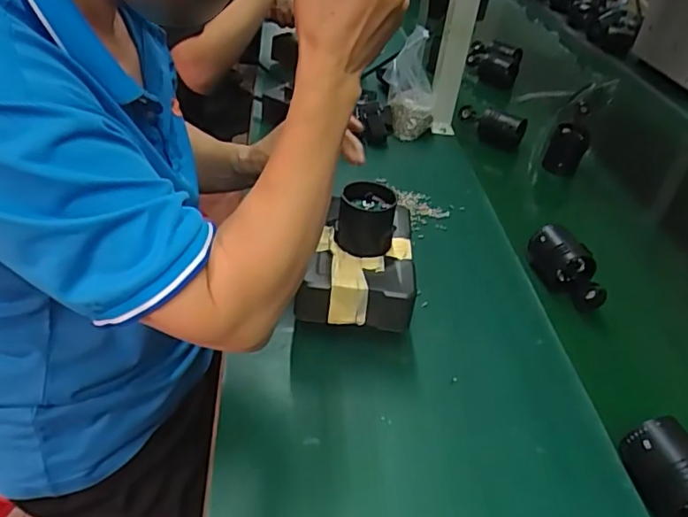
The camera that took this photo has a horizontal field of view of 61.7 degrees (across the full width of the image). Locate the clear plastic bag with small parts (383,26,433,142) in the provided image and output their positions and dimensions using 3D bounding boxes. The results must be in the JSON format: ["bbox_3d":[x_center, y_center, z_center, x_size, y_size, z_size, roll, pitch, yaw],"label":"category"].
[{"bbox_3d":[0.108,-0.286,0.944,0.081,0.143,0.099,4,33,2],"label":"clear plastic bag with small parts"}]

